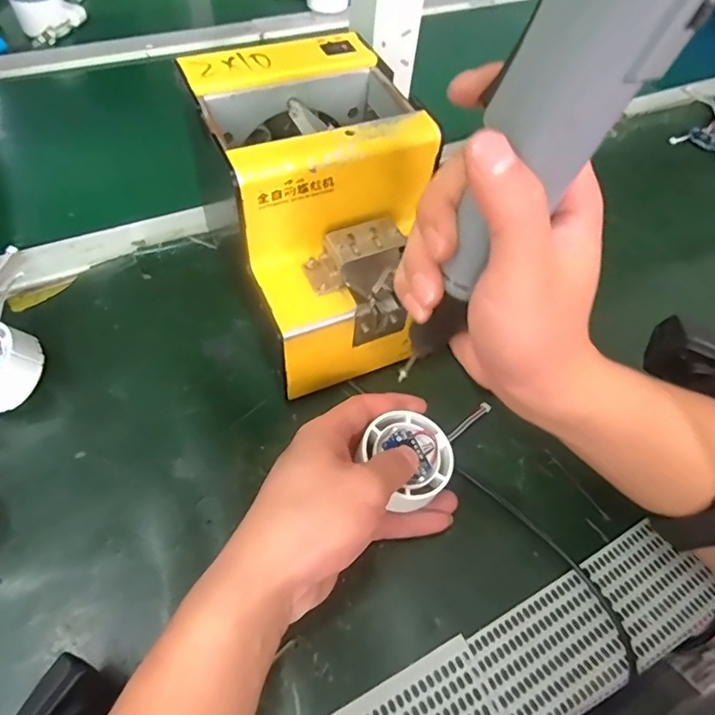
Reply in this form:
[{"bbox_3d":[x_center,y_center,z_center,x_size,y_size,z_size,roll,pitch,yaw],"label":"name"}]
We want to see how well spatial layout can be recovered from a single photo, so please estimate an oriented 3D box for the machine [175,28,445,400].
[{"bbox_3d":[-0.023,-0.087,0.343,0.130,0.147,0.179,-19,59,-16],"label":"machine"}]

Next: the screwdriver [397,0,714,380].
[{"bbox_3d":[0.064,-0.078,0.171,0.034,0.210,0.037,-6,54,-27],"label":"screwdriver"}]

